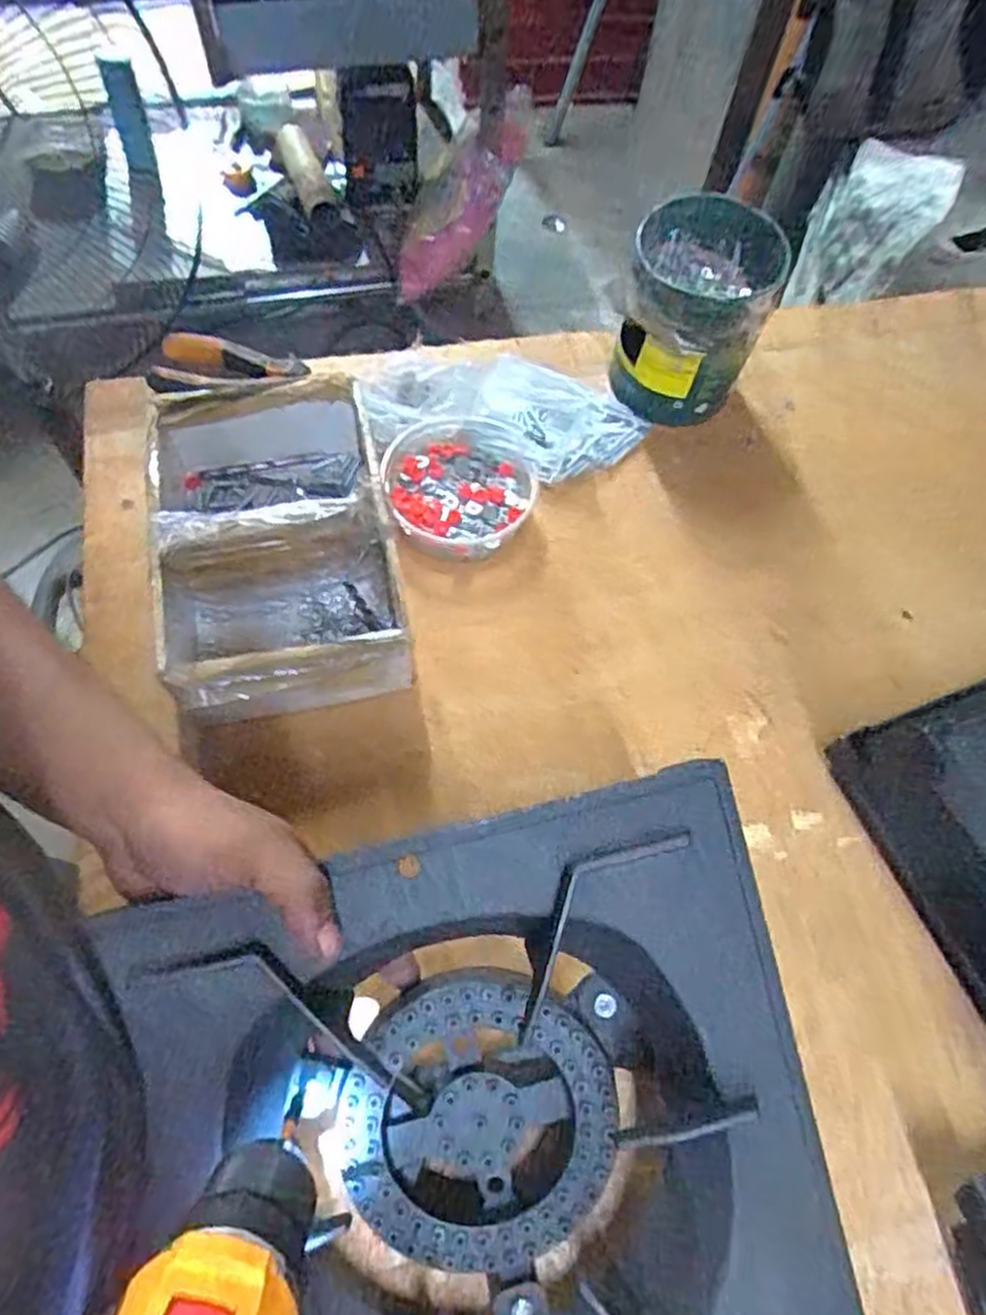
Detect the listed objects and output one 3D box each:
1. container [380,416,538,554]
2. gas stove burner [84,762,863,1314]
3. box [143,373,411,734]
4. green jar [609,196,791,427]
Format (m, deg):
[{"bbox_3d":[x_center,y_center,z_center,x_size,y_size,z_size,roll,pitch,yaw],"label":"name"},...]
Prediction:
[{"bbox_3d":[-0.026,-0.126,0.580,0.112,0.039,0.108,0,64,-2],"label":"container"},{"bbox_3d":[0.003,0.222,0.350,0.275,0.067,0.292,-13,90,-3],"label":"gas stove burner"},{"bbox_3d":[-0.150,-0.079,0.517,0.153,0.099,0.238,-12,65,-8],"label":"box"},{"bbox_3d":[0.158,-0.269,0.609,0.105,0.122,0.116,17,64,6],"label":"green jar"}]

